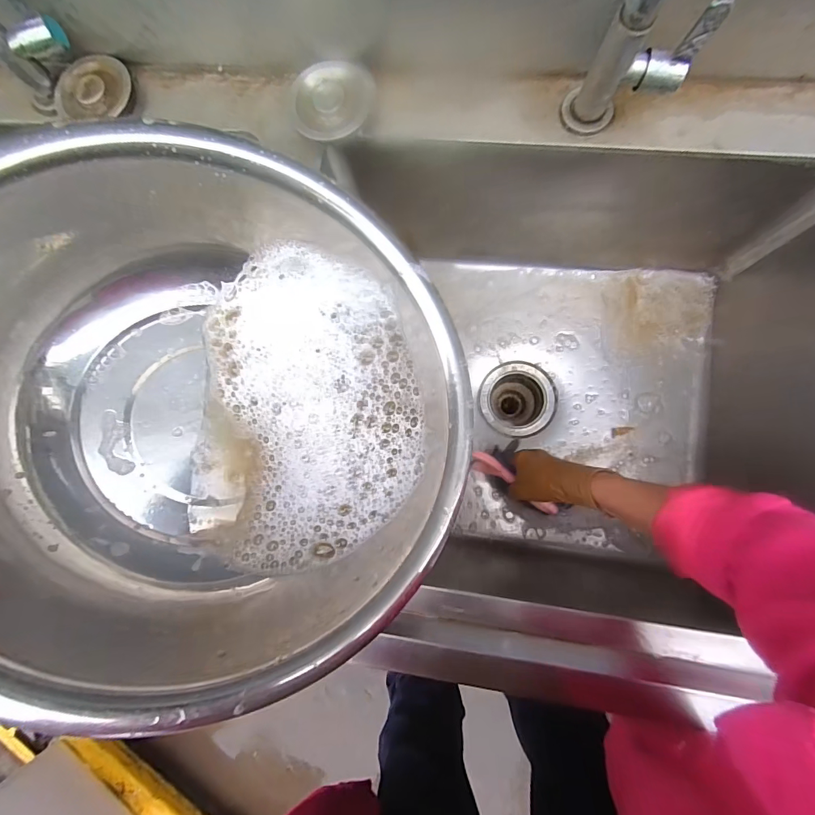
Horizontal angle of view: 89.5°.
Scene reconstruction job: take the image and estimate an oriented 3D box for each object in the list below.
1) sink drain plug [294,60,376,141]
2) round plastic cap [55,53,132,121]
[{"bbox_3d":[-0.073,-0.308,0.413,0.079,0.007,0.071,-3,100,2],"label":"sink drain plug"},{"bbox_3d":[-0.342,-0.345,0.447,0.081,0.026,0.076,0,70,-1],"label":"round plastic cap"}]

